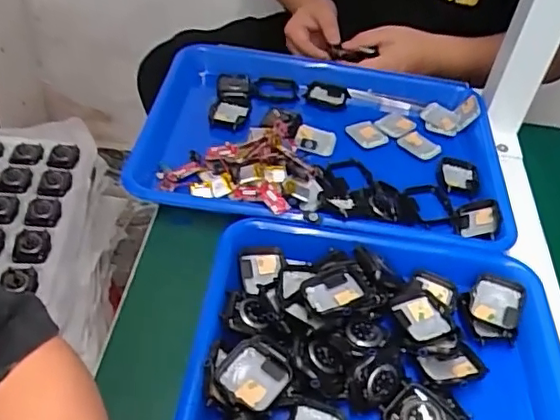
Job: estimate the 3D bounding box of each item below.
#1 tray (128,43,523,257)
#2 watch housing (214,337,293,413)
[{"bbox_3d":[0.038,-0.065,0.581,0.351,0.047,0.256,9,45,2],"label":"tray"},{"bbox_3d":[-0.016,0.102,0.370,0.041,0.008,0.044,35,51,26],"label":"watch housing"}]

